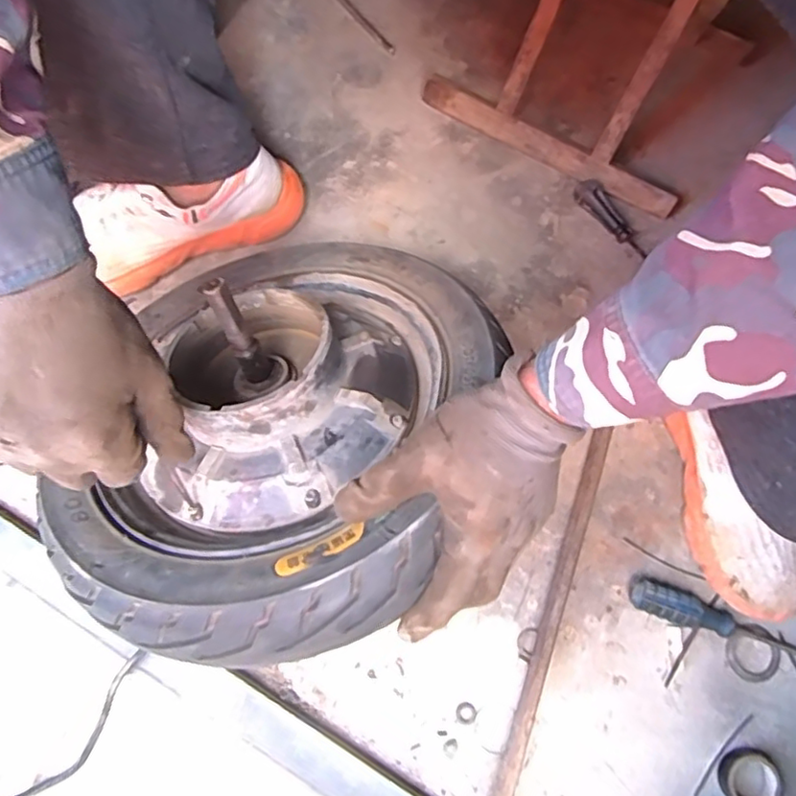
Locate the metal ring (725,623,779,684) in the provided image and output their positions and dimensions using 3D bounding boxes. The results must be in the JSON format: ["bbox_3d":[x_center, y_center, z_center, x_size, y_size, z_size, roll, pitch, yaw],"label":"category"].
[{"bbox_3d":[0.327,0.237,0.568,0.051,0.009,0.047,0,75,-2],"label":"metal ring"}]

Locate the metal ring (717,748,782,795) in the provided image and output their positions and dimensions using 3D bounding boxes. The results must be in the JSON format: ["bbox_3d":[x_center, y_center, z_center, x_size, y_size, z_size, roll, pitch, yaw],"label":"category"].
[{"bbox_3d":[0.303,0.328,0.529,0.050,0.016,0.049,0,75,-2],"label":"metal ring"}]

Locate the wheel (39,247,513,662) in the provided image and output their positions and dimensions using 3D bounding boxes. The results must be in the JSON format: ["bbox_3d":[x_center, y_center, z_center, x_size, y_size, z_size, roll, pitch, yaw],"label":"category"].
[{"bbox_3d":[-0.082,0.000,0.449,0.315,0.155,0.349,0,50,13],"label":"wheel"}]

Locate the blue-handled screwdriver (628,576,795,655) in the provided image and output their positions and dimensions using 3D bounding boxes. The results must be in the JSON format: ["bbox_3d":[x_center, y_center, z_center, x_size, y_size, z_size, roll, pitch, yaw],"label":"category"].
[{"bbox_3d":[0.304,0.207,0.559,0.190,0.029,0.030,19,75,3],"label":"blue-handled screwdriver"}]

